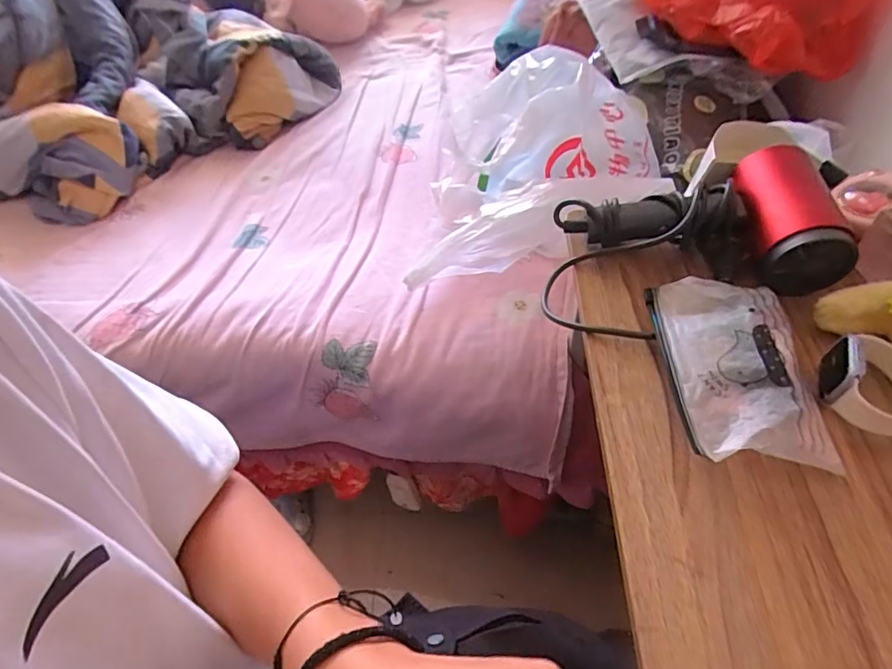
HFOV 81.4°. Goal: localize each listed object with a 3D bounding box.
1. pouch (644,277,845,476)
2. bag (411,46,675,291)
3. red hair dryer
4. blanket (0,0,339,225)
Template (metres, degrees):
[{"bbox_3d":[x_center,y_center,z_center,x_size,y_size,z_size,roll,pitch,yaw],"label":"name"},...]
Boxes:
[{"bbox_3d":[0.215,0.017,0.390,0.092,0.023,0.164,0,50,6],"label":"pouch"},{"bbox_3d":[0.134,-0.243,0.712,0.325,0.155,0.352,4,50,9],"label":"bag"},{"bbox_3d":[0.229,-0.110,0.476,0.238,0.079,0.111,15,53,18],"label":"red hair dryer"},{"bbox_3d":[-0.714,-0.543,1.041,0.747,0.287,0.561,16,53,19],"label":"blanket"}]

